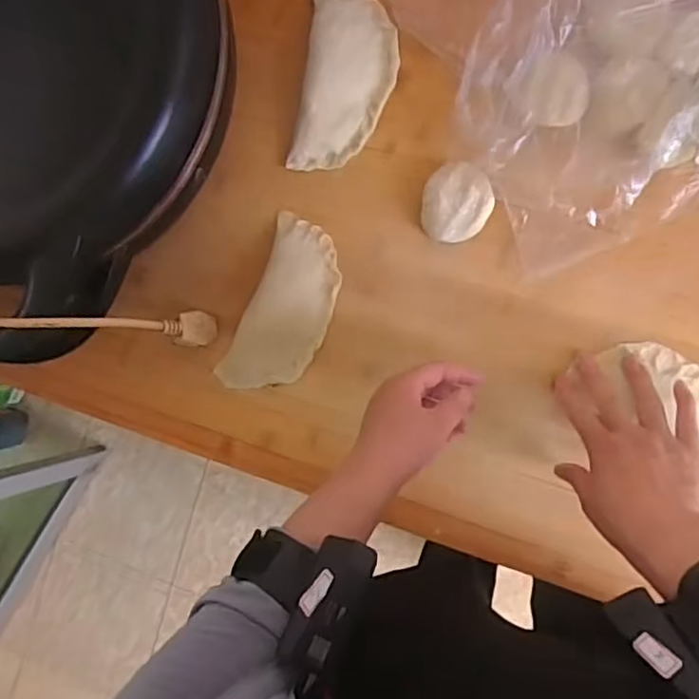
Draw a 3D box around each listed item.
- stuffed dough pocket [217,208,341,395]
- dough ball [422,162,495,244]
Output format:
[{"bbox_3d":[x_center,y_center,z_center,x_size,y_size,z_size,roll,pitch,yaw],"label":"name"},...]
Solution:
[{"bbox_3d":[-0.059,-0.035,0.583,0.077,0.018,0.163,24,93,8],"label":"stuffed dough pocket"},{"bbox_3d":[0.094,-0.128,0.550,0.059,0.015,0.067,4,90,9],"label":"dough ball"}]

